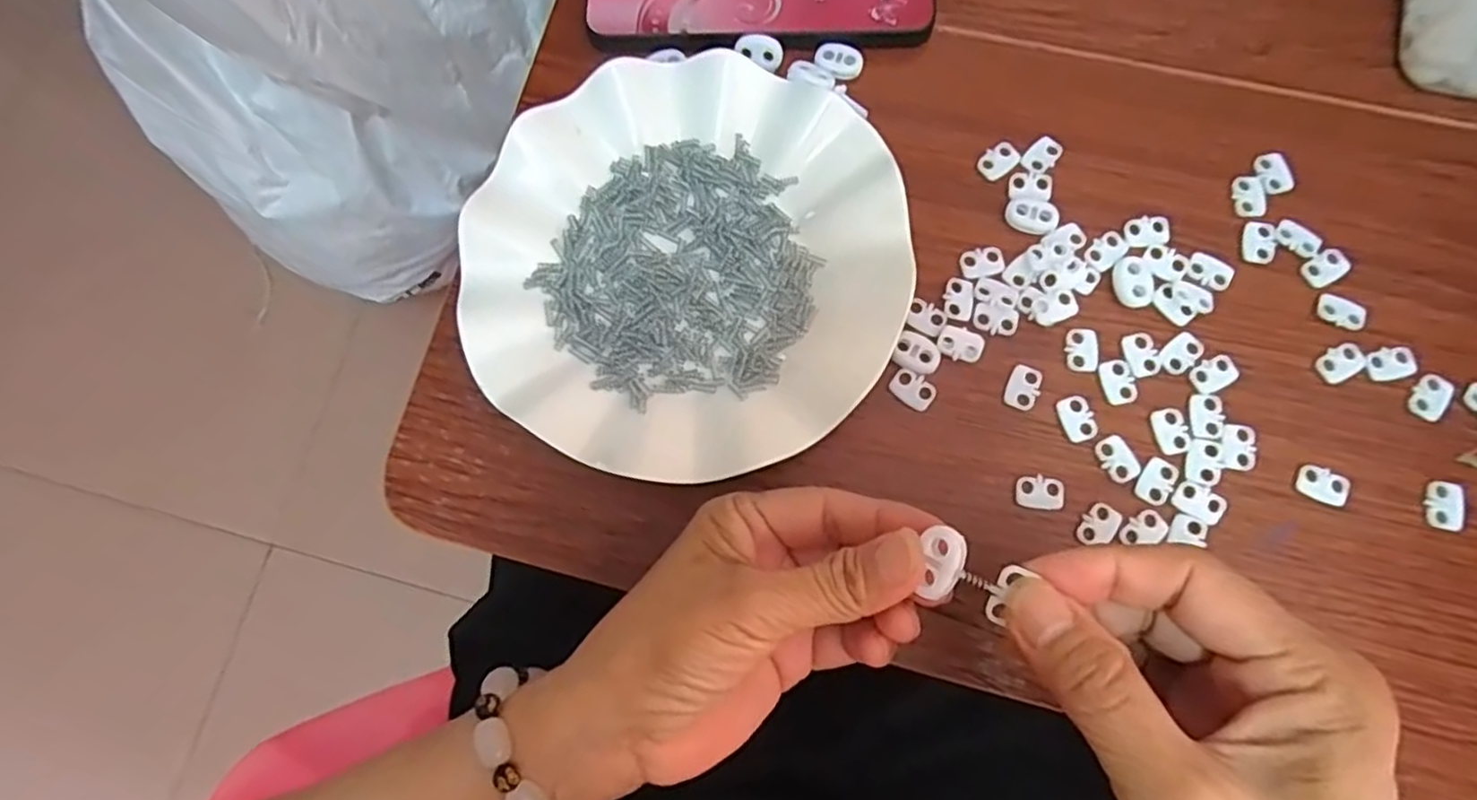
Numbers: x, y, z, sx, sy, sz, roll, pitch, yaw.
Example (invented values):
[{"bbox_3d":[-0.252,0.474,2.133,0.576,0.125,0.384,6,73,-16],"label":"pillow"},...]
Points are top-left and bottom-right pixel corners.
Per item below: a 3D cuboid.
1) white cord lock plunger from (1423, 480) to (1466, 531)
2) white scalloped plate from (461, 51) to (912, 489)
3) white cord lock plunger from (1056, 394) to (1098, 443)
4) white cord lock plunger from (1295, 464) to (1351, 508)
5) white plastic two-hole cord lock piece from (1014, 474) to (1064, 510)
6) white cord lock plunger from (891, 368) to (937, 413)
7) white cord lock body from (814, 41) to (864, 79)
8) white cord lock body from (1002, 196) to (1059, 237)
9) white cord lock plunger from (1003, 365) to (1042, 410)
[{"bbox_3d":[0.280,0.042,0.275,0.012,0.005,0.019,5,79,4],"label":"white cord lock plunger"},{"bbox_3d":[-0.022,-0.059,0.297,0.177,0.020,0.184,-1,78,3],"label":"white scalloped plate"},{"bbox_3d":[0.141,0.007,0.288,0.014,0.004,0.019,-18,78,-1],"label":"white cord lock plunger"},{"bbox_3d":[0.235,0.034,0.279,0.018,0.005,0.014,19,80,7],"label":"white cord lock plunger"},{"bbox_3d":[0.124,0.038,0.283,0.019,0.004,0.013,5,79,4],"label":"white plastic two-hole cord lock piece"},{"bbox_3d":[0.074,-0.004,0.293,0.019,0.004,0.013,39,83,10],"label":"white cord lock plunger"},{"bbox_3d":[0.048,-0.160,0.328,0.022,0.004,0.017,16,79,6],"label":"white cord lock body"},{"bbox_3d":[0.130,-0.082,0.307,0.022,0.004,0.017,21,80,7],"label":"white cord lock body"},{"bbox_3d":[0.121,-0.006,0.292,0.013,0.004,0.019,24,80,8],"label":"white cord lock plunger"}]

